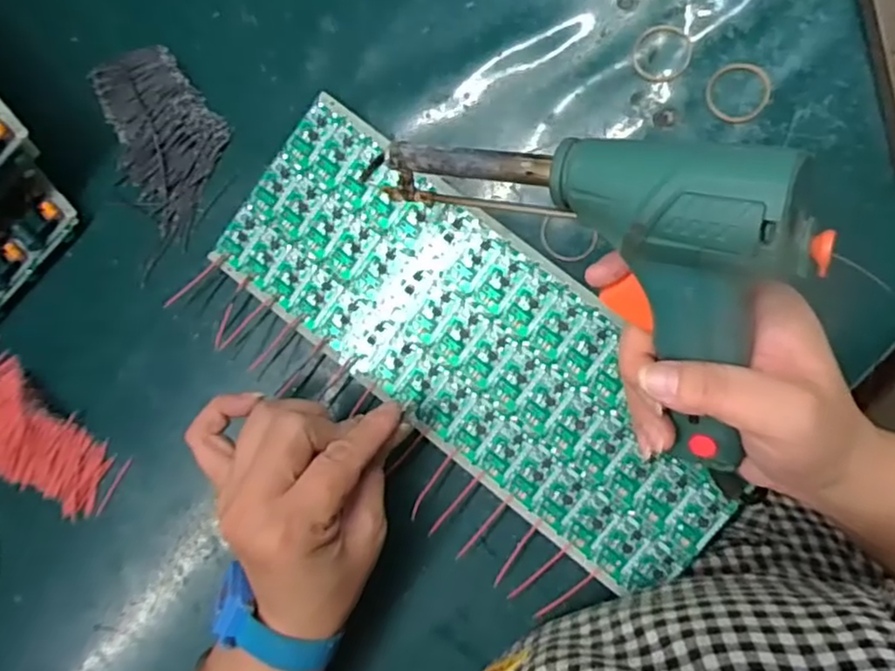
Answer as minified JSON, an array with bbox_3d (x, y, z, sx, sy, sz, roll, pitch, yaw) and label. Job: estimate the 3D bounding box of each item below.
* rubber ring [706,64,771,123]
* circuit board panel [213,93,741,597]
[{"bbox_3d":[0.149,-0.124,0.345,0.030,0.004,0.030,0,91,8],"label":"rubber ring"},{"bbox_3d":[0.013,0.006,0.368,0.301,0.008,0.118,43,97,8],"label":"circuit board panel"}]

